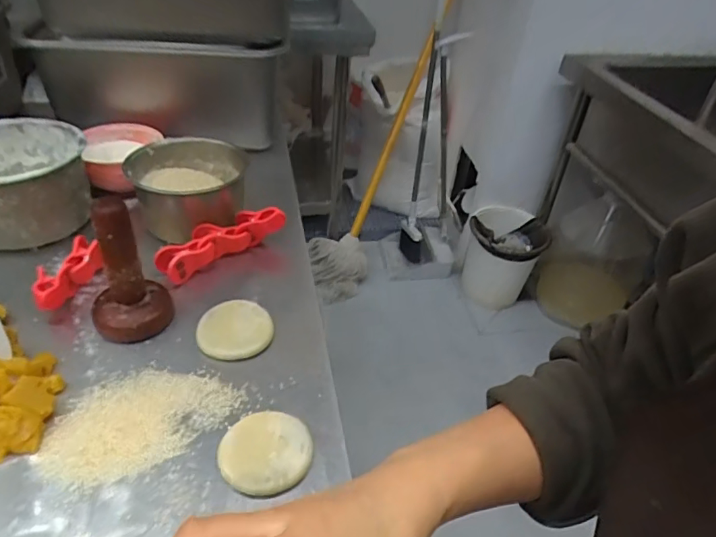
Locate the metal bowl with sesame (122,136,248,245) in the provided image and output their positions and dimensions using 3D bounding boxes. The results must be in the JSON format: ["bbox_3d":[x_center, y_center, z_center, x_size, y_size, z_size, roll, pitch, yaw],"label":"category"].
[{"bbox_3d":[-0.198,-0.091,0.598,0.121,0.078,0.124,3,39,-3],"label":"metal bowl with sesame"}]

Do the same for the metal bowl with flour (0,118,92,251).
[{"bbox_3d":[-0.378,-0.093,0.560,0.141,0.093,0.136,3,39,-3],"label":"metal bowl with flour"}]

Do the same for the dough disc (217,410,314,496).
[{"bbox_3d":[-0.069,0.136,0.377,0.067,0.012,0.065,3,39,-3],"label":"dough disc"}]

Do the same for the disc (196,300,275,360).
[{"bbox_3d":[-0.113,0.056,0.469,0.066,0.013,0.064,3,39,-3],"label":"disc"}]

